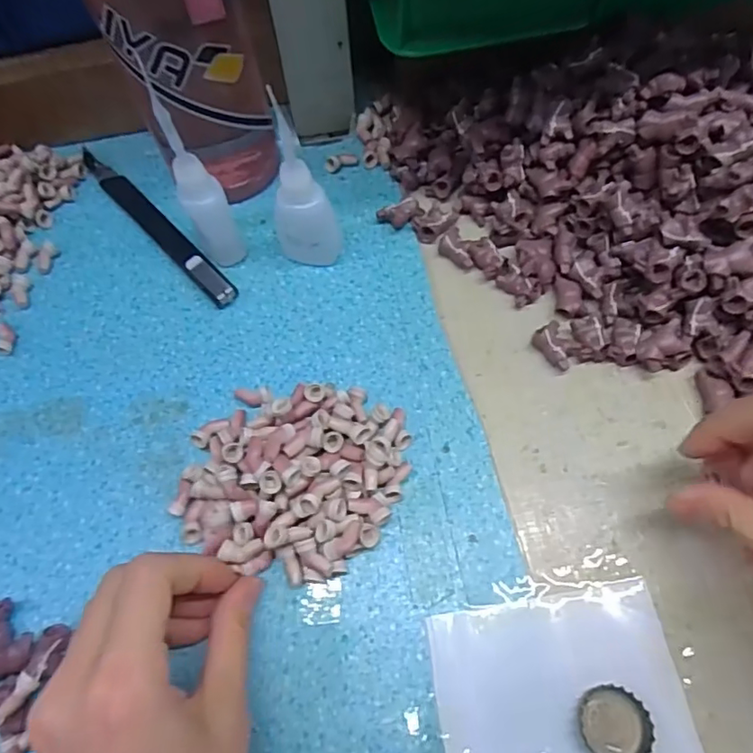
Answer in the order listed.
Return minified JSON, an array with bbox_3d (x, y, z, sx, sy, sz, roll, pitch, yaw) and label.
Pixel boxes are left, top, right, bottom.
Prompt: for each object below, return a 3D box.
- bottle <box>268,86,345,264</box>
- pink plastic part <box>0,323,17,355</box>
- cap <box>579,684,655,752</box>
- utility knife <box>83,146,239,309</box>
[{"bbox_3d":[-0.038,-0.091,0.284,0.032,0.097,0.022,-18,67,-5],"label":"bottle"},{"bbox_3d":[-0.205,-0.021,0.308,0.010,0.005,0.020,-9,66,-1],"label":"pink plastic part"},{"bbox_3d":[0.096,0.140,0.223,0.027,0.006,0.028,-1,66,2],"label":"cap"},{"bbox_3d":[-0.134,-0.092,0.336,0.014,0.010,0.150,-41,71,-14],"label":"utility knife"}]

